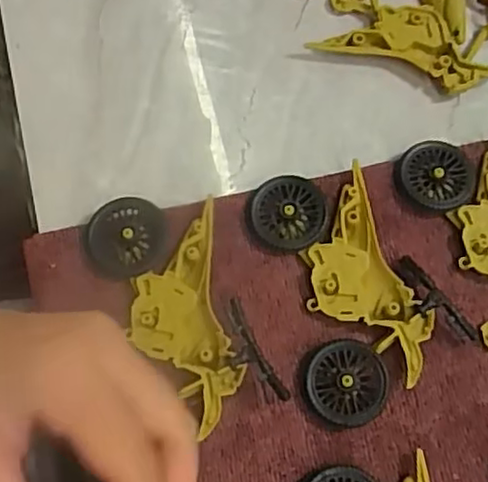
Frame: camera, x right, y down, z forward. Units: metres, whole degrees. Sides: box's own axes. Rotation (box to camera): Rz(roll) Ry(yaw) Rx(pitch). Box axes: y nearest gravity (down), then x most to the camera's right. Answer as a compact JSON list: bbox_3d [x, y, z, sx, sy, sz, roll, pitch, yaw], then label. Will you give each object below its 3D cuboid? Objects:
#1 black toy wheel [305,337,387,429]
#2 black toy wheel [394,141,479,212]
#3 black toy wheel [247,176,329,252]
[{"bbox_3d":[0.046,0.063,0.298,0.035,0.011,0.037,1,72,-2],"label":"black toy wheel"},{"bbox_3d":[0.096,-0.033,0.333,0.038,0.008,0.035,1,72,-2],"label":"black toy wheel"},{"bbox_3d":[0.021,-0.012,0.323,0.037,0.009,0.036,1,72,-2],"label":"black toy wheel"}]

